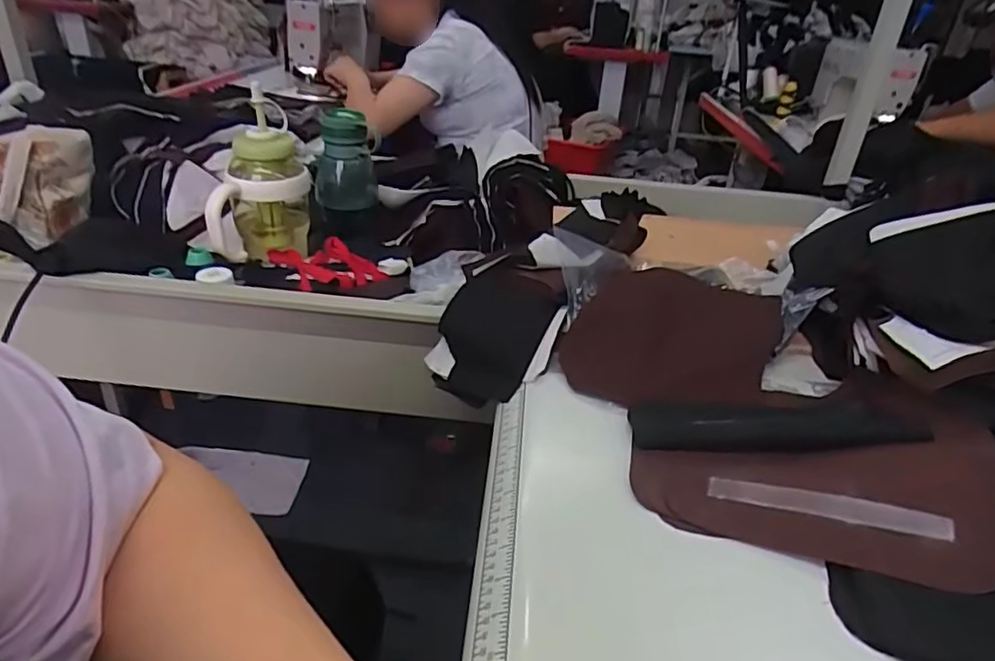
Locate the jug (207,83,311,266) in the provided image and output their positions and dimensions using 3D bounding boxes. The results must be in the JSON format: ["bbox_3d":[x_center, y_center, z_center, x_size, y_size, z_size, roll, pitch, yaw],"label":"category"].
[{"bbox_3d":[-0.321,-0.198,0.826,0.128,0.193,0.114,-7,33,-20],"label":"jug"}]

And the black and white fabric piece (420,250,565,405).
[{"bbox_3d":[0.004,-0.003,0.624,0.116,0.033,0.159,13,68,31],"label":"black and white fabric piece"}]

